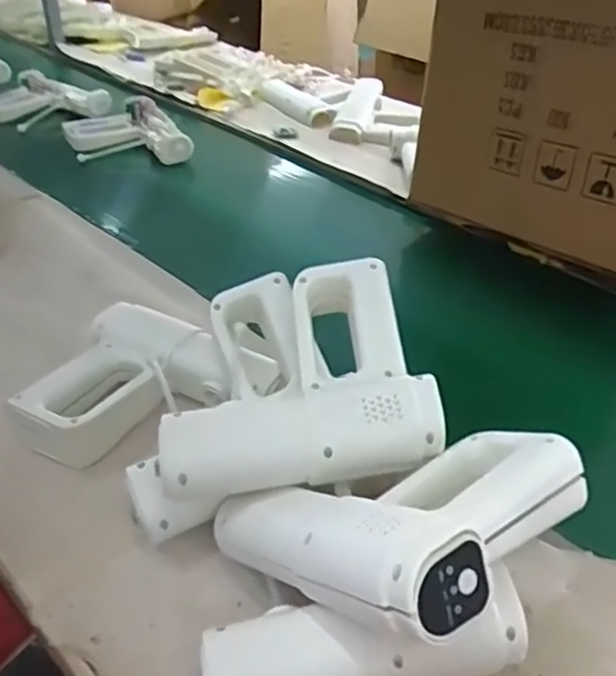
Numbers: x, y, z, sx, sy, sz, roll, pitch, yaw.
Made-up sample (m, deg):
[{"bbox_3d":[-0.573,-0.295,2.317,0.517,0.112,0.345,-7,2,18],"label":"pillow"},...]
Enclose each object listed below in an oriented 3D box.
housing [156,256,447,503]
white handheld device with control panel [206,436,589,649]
[{"bbox_3d":[-0.011,0.033,0.555,0.209,0.065,0.182,-9,53,-1],"label":"housing"},{"bbox_3d":[0.058,0.111,0.480,0.178,0.053,0.201,-25,23,-37],"label":"white handheld device with control panel"}]

